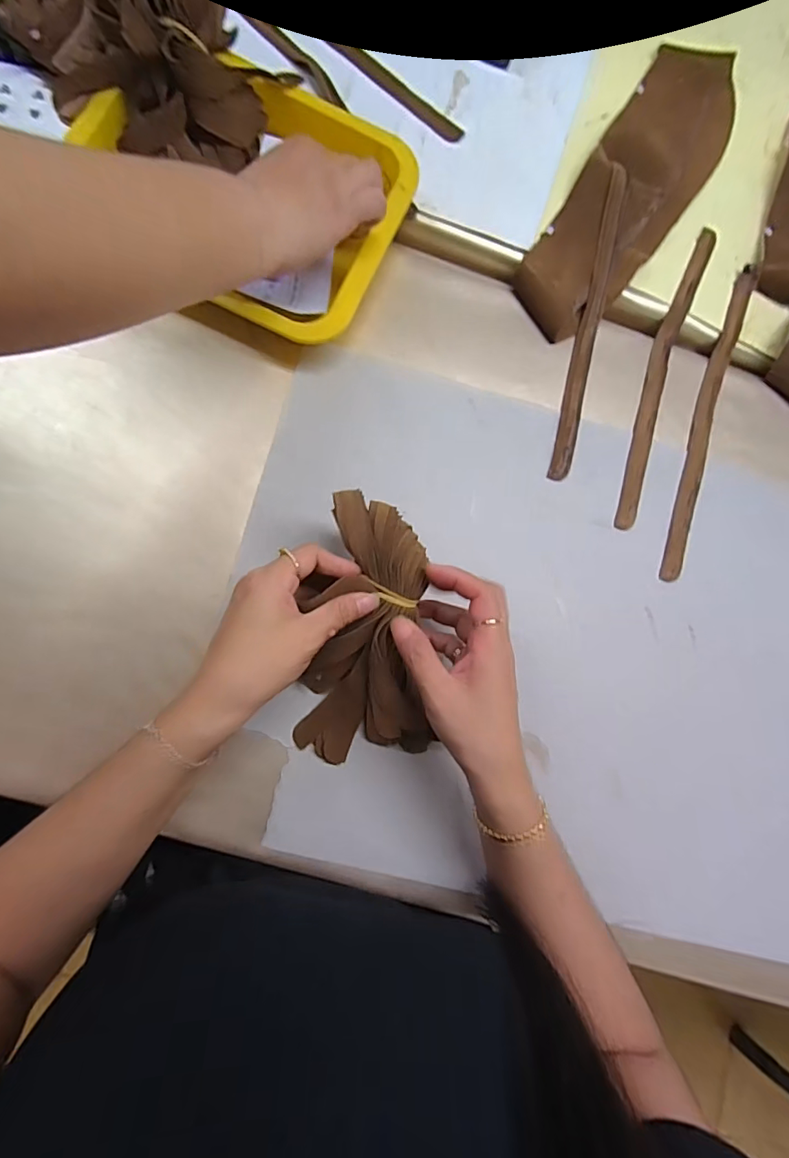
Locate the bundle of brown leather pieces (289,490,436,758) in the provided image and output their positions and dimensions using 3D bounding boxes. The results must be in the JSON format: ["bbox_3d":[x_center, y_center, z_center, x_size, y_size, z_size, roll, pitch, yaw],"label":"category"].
[{"bbox_3d":[-0.018,0.042,0.356,0.102,0.039,0.192,4,105,-6],"label":"bundle of brown leather pieces"}]

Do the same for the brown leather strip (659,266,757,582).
[{"bbox_3d":[0.289,-0.149,0.464,0.021,0.010,0.316,19,81,-4],"label":"brown leather strip"}]

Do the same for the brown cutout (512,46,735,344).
[{"bbox_3d":[0.235,-0.380,0.476,0.103,0.021,0.362,33,81,-1],"label":"brown cutout"}]

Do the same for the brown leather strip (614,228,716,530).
[{"bbox_3d":[0.248,-0.193,0.461,0.024,0.007,0.315,21,81,-3],"label":"brown leather strip"}]

